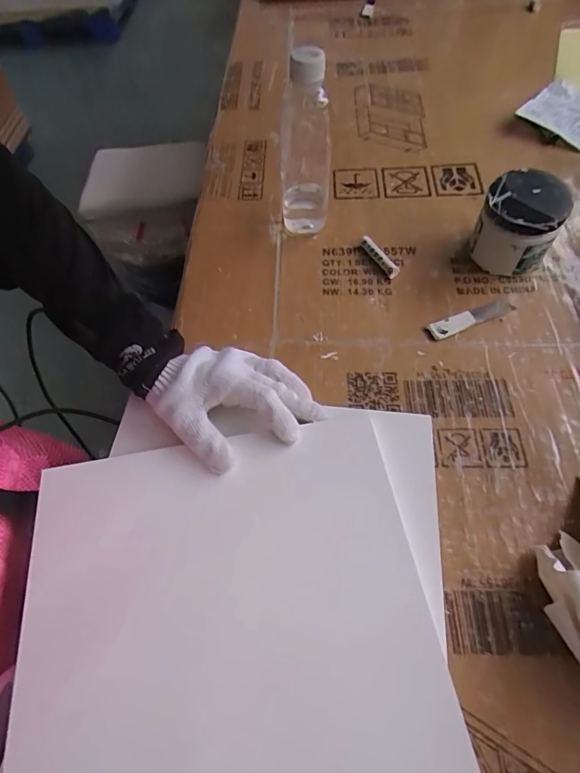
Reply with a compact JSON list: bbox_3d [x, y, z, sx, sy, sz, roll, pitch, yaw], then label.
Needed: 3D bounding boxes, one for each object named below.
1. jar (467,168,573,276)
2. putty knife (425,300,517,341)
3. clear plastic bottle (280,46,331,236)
[{"bbox_3d":[0.251,-0.178,0.472,0.081,0.089,0.072,28,65,19],"label":"jar"},{"bbox_3d":[0.197,-0.075,0.460,0.101,0.008,0.020,-22,60,-9],"label":"putty knife"},{"bbox_3d":[0.016,-0.260,0.465,0.056,0.203,0.055,-4,59,2],"label":"clear plastic bottle"}]

